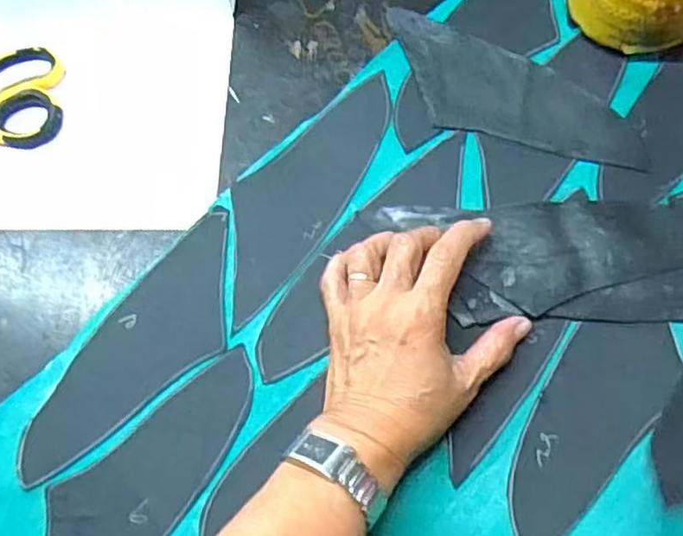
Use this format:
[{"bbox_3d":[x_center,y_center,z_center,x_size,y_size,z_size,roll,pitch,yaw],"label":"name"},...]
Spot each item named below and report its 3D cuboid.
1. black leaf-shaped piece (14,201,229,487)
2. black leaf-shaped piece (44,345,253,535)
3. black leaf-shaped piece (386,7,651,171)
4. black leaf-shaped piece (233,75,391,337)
[{"bbox_3d":[-0.130,0.054,0.440,0.071,0.009,0.198,37,77,15],"label":"black leaf-shaped piece"},{"bbox_3d":[-0.123,0.136,0.415,0.194,0.008,0.071,-43,73,-10],"label":"black leaf-shaped piece"},{"bbox_3d":[0.114,-0.117,0.467,0.192,0.004,0.067,26,78,10],"label":"black leaf-shaped piece"},{"bbox_3d":[-0.025,-0.052,0.459,0.066,0.004,0.181,40,78,16],"label":"black leaf-shaped piece"}]

